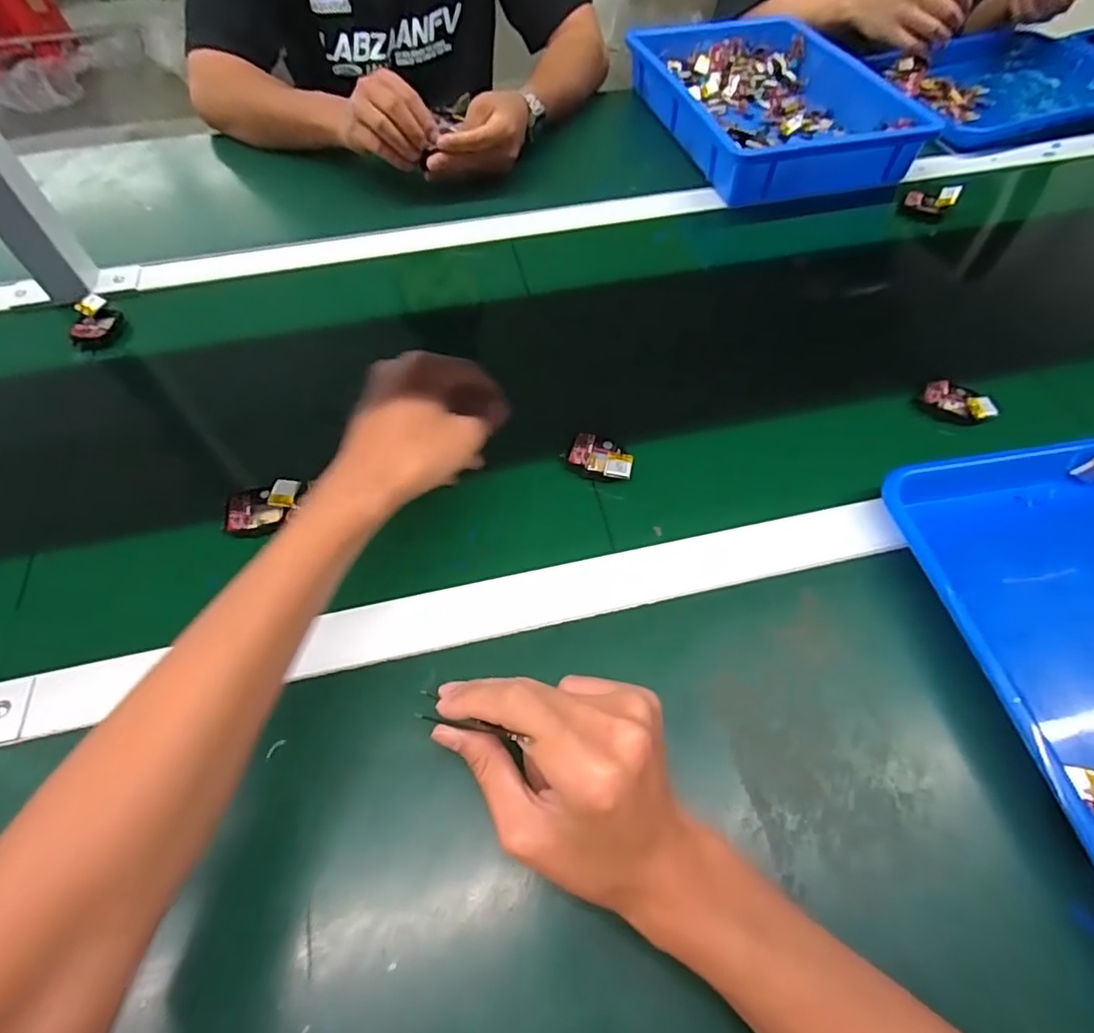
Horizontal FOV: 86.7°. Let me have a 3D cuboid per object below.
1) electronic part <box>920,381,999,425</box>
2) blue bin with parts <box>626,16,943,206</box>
[{"bbox_3d":[0.342,-0.093,0.483,0.052,0.020,0.027,28,60,18],"label":"electronic part"},{"bbox_3d":[0.276,-0.527,0.735,0.252,0.052,0.364,-14,57,-9],"label":"blue bin with parts"}]

